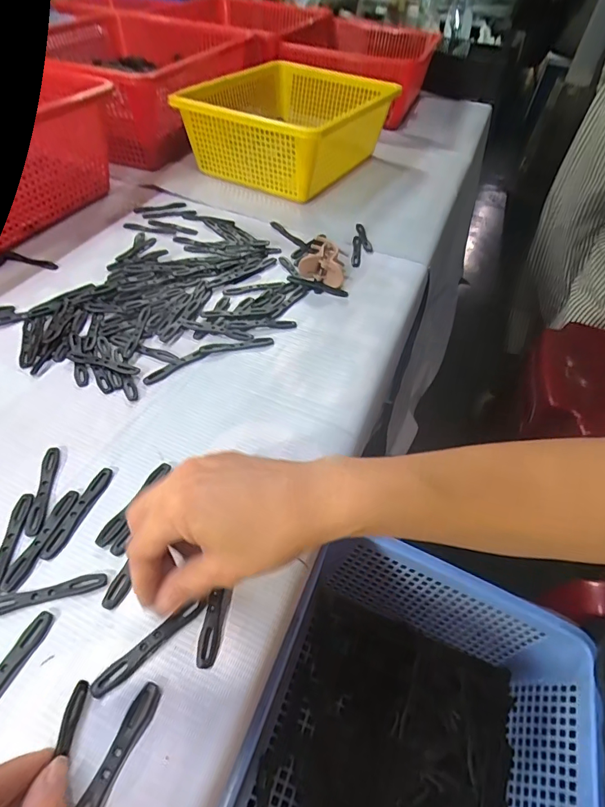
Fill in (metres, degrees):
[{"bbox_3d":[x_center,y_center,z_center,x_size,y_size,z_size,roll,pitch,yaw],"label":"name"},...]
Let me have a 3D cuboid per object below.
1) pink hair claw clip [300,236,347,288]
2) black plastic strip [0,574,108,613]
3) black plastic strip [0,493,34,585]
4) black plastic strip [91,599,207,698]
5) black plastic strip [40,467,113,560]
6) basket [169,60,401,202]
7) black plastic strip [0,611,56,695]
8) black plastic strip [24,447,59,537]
[{"bbox_3d":[0.025,-0.162,0.503,0.048,0.030,0.056,9,48,4],"label":"pink hair claw clip"},{"bbox_3d":[-0.151,0.112,0.260,0.068,0.004,0.009,-10,50,-13],"label":"black plastic strip"},{"bbox_3d":[-0.184,0.087,0.279,0.010,0.004,0.068,0,48,-4],"label":"black plastic strip"},{"bbox_3d":[-0.084,0.133,0.246,0.067,0.007,0.010,-34,59,-30],"label":"black plastic strip"},{"bbox_3d":[-0.150,0.071,0.297,0.012,0.004,0.068,16,49,10],"label":"black plastic strip"},{"bbox_3d":[-0.005,-0.440,0.703,0.245,0.110,0.364,24,51,17],"label":"basket"},{"bbox_3d":[-0.157,0.143,0.231,0.011,0.005,0.068,18,49,11],"label":"black plastic strip"},{"bbox_3d":[-0.178,0.058,0.305,0.010,0.004,0.068,-5,49,-9],"label":"black plastic strip"}]

